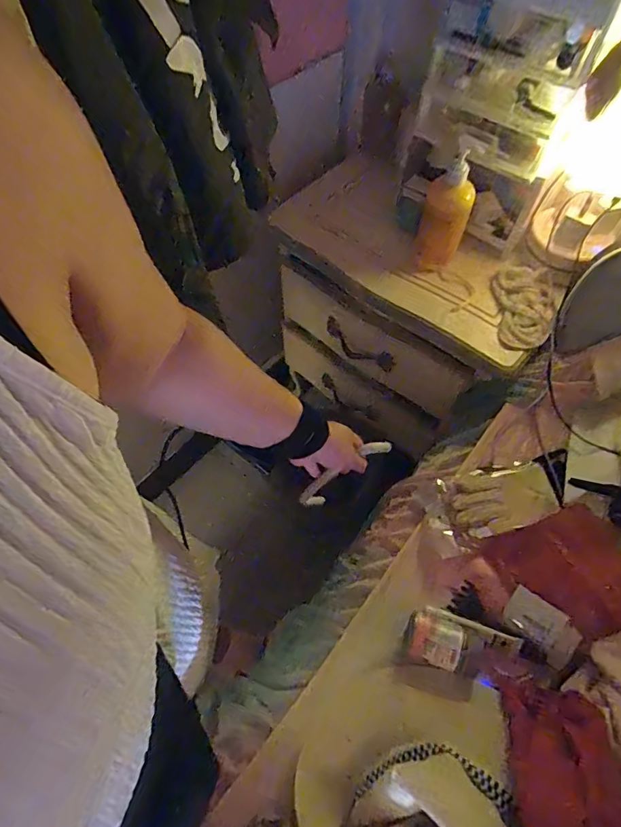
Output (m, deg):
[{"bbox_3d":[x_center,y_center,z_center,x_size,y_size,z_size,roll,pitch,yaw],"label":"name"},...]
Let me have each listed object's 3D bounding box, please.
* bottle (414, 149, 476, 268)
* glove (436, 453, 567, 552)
[{"bbox_3d":[0.211,-0.313,0.729,0.070,0.149,0.086,13,61,8],"label":"bottle"},{"bbox_3d":[0.282,0.117,0.659,0.208,0.037,0.092,-12,61,-7],"label":"glove"}]

